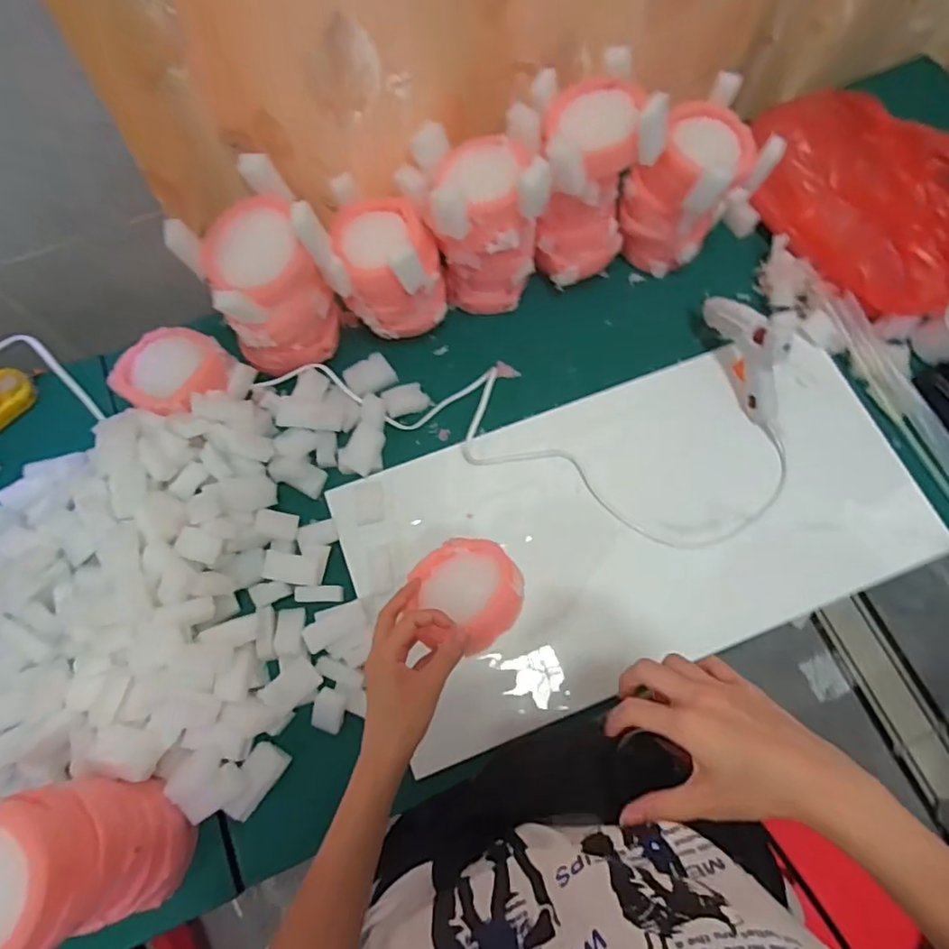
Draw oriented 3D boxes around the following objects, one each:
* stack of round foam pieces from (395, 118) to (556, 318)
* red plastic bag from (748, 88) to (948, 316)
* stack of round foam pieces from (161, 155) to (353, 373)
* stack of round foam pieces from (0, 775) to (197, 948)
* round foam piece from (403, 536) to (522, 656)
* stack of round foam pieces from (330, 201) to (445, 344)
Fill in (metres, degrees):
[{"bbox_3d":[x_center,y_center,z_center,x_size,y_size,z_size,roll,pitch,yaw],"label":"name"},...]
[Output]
[{"bbox_3d":[-0.002,-0.261,0.630,0.132,0.197,0.092,-11,71,-3],"label":"stack of round foam pieces"},{"bbox_3d":[0.438,-0.322,0.665,0.137,0.120,0.325,-27,72,-8],"label":"red plastic bag"},{"bbox_3d":[-0.201,-0.190,0.582,0.117,0.183,0.092,-38,74,-11],"label":"stack of round foam pieces"},{"bbox_3d":[-0.300,0.285,0.424,0.100,0.162,0.109,-15,71,-4],"label":"stack of round foam pieces"},{"bbox_3d":[-0.006,0.092,0.486,0.080,0.029,0.102,-32,39,-10],"label":"round foam piece"},{"bbox_3d":[-0.091,-0.219,0.631,0.111,0.146,0.101,-11,71,-3],"label":"stack of round foam pieces"}]

